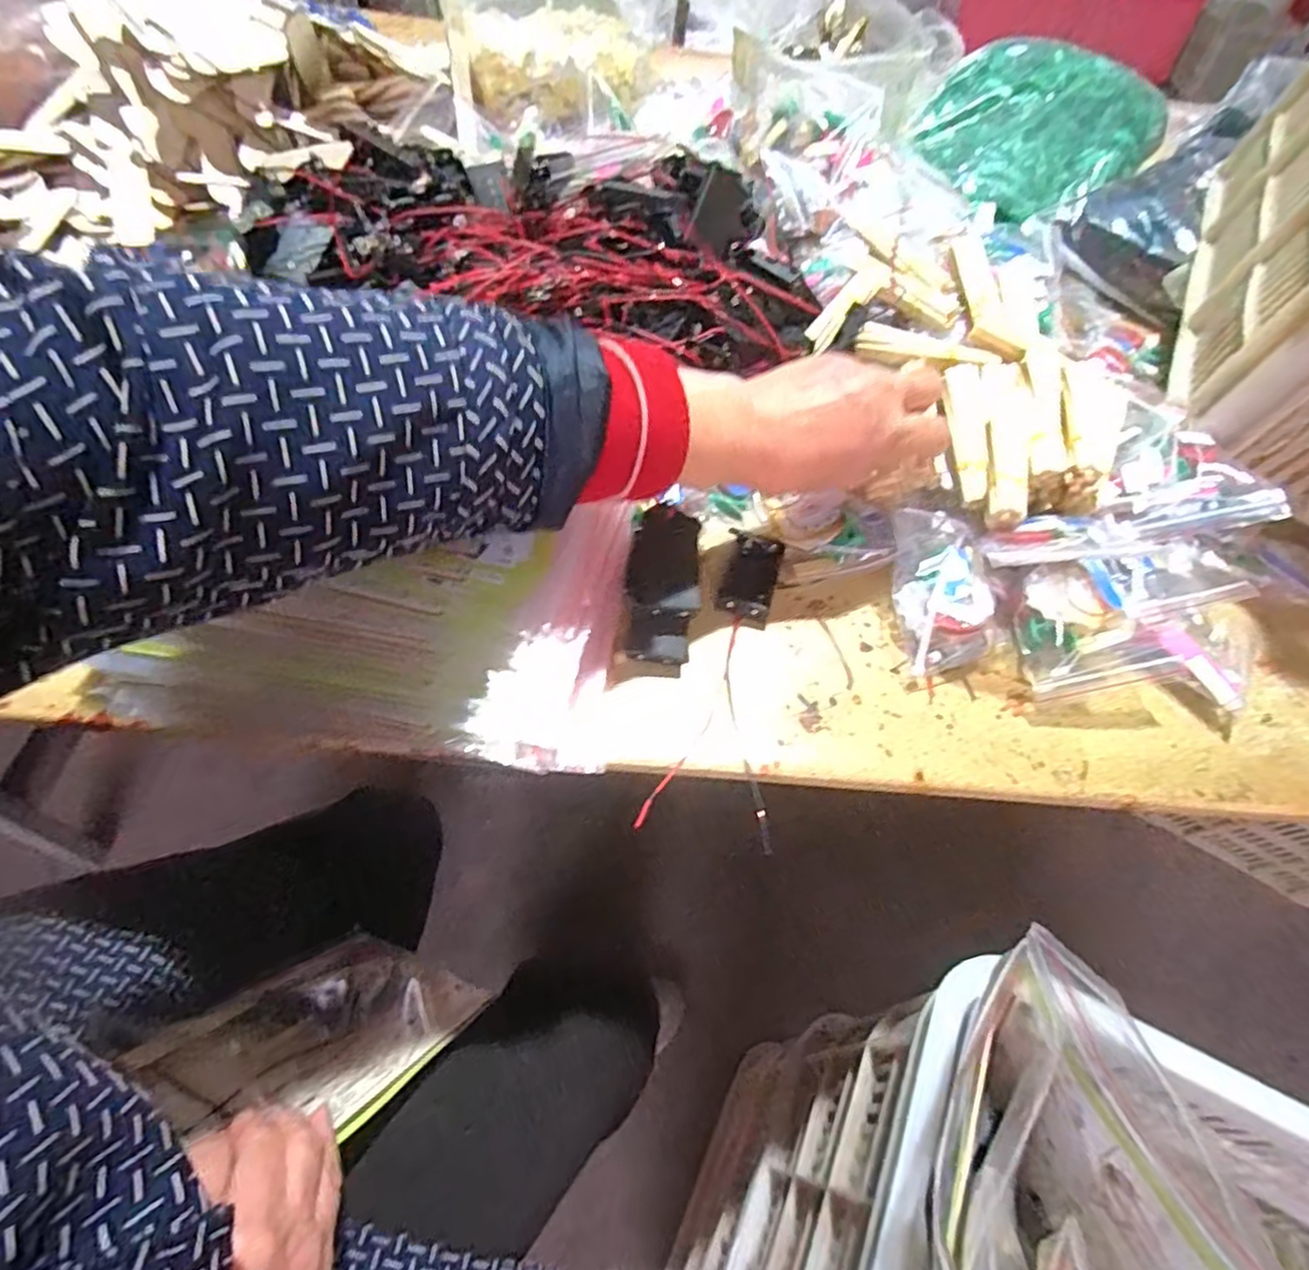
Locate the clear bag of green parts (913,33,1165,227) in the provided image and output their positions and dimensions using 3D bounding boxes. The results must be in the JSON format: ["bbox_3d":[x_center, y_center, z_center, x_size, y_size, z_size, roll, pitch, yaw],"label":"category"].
[{"bbox_3d":[0.407,-0.548,0.723,0.212,0.091,0.236,36,60,19],"label":"clear bag of green parts"}]

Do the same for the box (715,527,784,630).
[{"bbox_3d":[0.058,-0.036,0.423,0.035,0.020,0.061,15,56,6],"label":"box"}]

